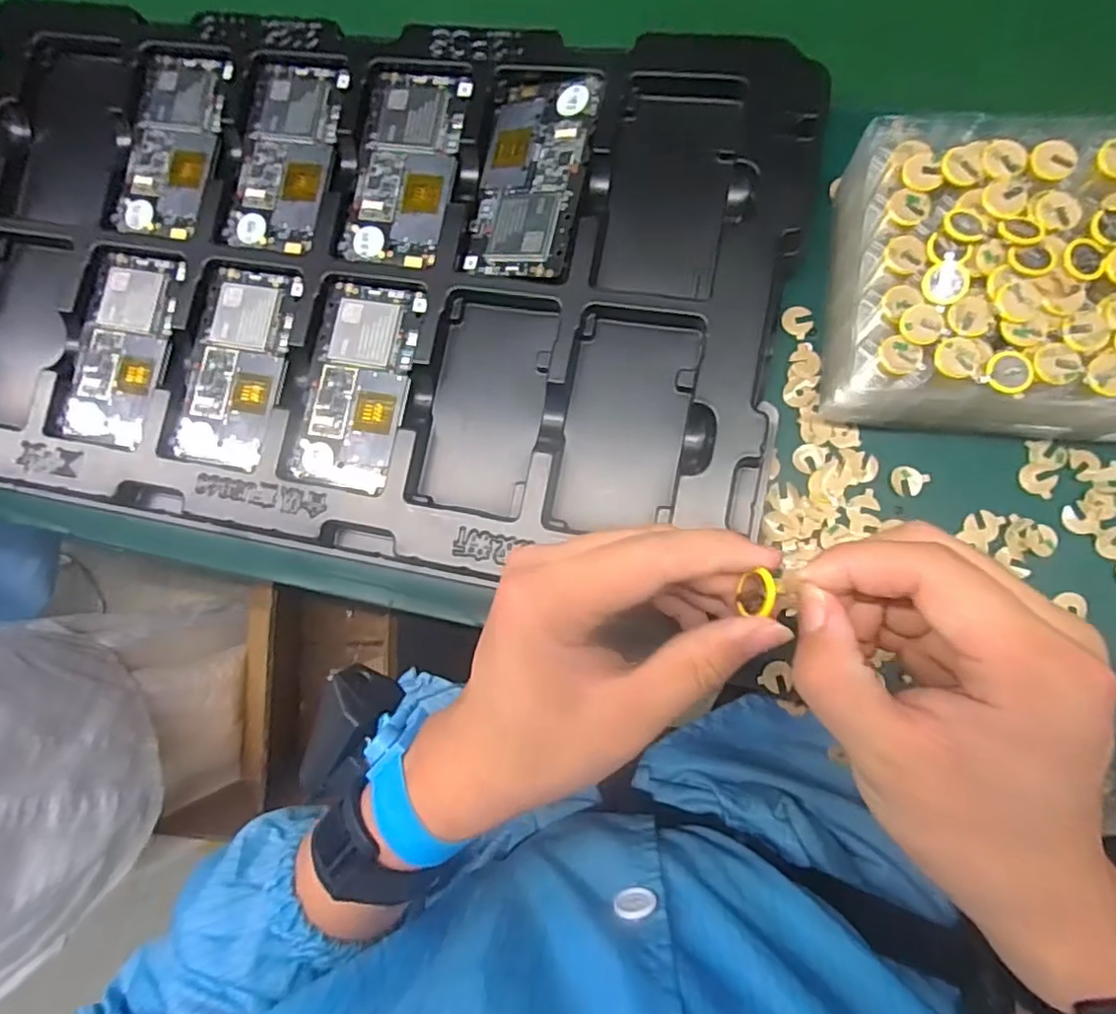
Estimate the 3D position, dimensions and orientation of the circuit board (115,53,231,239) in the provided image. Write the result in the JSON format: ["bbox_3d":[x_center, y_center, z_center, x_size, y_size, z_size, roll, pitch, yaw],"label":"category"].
[{"bbox_3d":[-0.260,-0.243,0.415,0.062,0.006,0.125,11,88,6],"label":"circuit board"}]

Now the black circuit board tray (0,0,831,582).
[{"bbox_3d":[-0.142,-0.142,0.390,0.562,0.061,0.330,9,84,12],"label":"black circuit board tray"}]

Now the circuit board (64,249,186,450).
[{"bbox_3d":[-0.286,-0.104,0.406,0.065,0.009,0.127,8,84,12],"label":"circuit board"}]

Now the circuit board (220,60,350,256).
[{"bbox_3d":[-0.177,-0.228,0.401,0.063,0.007,0.122,12,85,12],"label":"circuit board"}]

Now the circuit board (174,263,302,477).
[{"bbox_3d":[-0.203,-0.089,0.392,0.061,0.007,0.127,10,84,12],"label":"circuit board"}]

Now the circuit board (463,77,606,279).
[{"bbox_3d":[-0.016,-0.200,0.372,0.068,0.004,0.125,11,85,20],"label":"circuit board"}]

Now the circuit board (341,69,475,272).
[{"bbox_3d":[-0.096,-0.215,0.389,0.065,0.009,0.125,10,84,12],"label":"circuit board"}]

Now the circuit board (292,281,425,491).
[{"bbox_3d":[-0.121,-0.075,0.376,0.062,0.005,0.125,11,84,12],"label":"circuit board"}]

